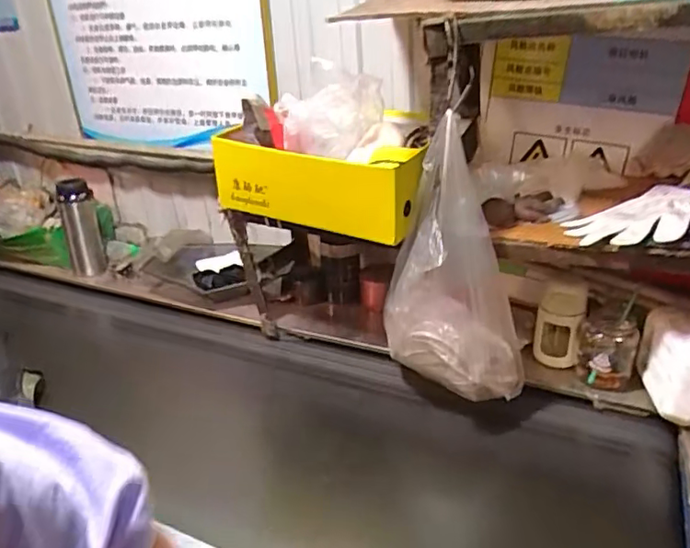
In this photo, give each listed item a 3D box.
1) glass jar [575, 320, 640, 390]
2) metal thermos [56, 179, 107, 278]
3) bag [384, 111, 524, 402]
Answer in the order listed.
[{"bbox_3d":[0.421,0.124,0.926,0.087,0.099,0.087,8,29,23],"label":"glass jar"},{"bbox_3d":[-0.619,-0.104,1.349,0.080,0.233,0.088,-15,28,-22],"label":"metal thermos"},{"bbox_3d":[0.165,-0.005,0.827,0.163,0.356,0.159,-17,29,-25],"label":"bag"}]

